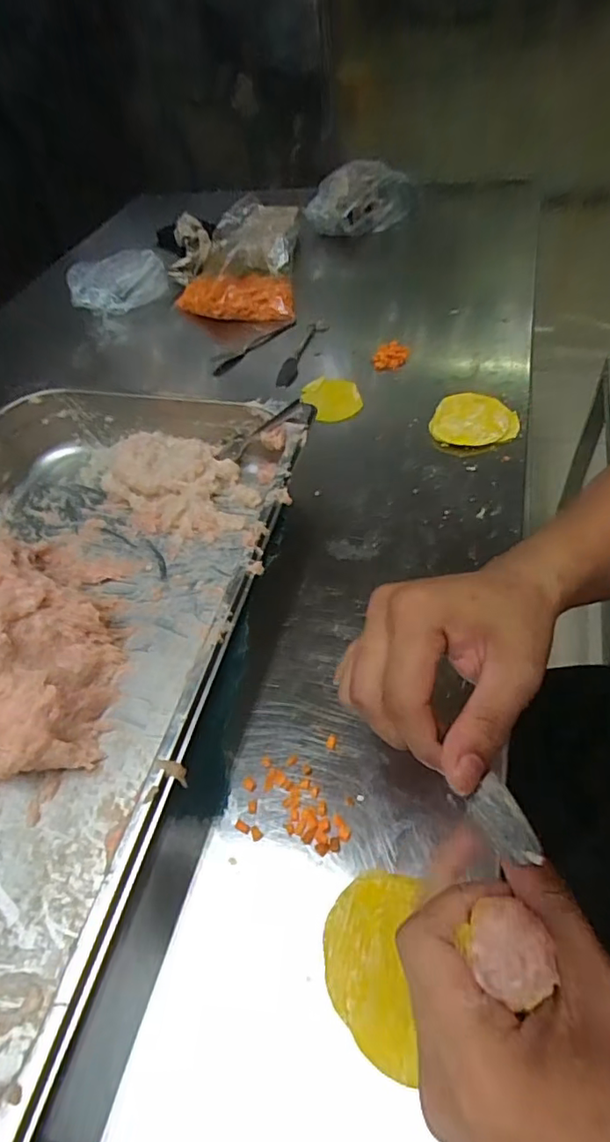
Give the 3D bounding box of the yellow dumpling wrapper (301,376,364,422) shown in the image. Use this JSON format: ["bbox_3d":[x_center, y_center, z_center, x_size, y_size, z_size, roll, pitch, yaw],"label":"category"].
[{"bbox_3d":[0.030,-0.196,0.626,0.059,0.008,0.083,-21,54,-9],"label":"yellow dumpling wrapper"}]

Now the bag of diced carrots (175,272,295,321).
[{"bbox_3d":[-0.099,-0.376,0.763,0.169,0.040,0.087,-2,51,3],"label":"bag of diced carrots"}]

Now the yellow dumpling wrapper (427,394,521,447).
[{"bbox_3d":[0.171,-0.154,0.568,0.087,0.017,0.067,-5,51,0],"label":"yellow dumpling wrapper"}]

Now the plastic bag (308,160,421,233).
[{"bbox_3d":[0.097,-0.598,0.900,0.190,0.097,0.046,-25,52,-13],"label":"plastic bag"}]

